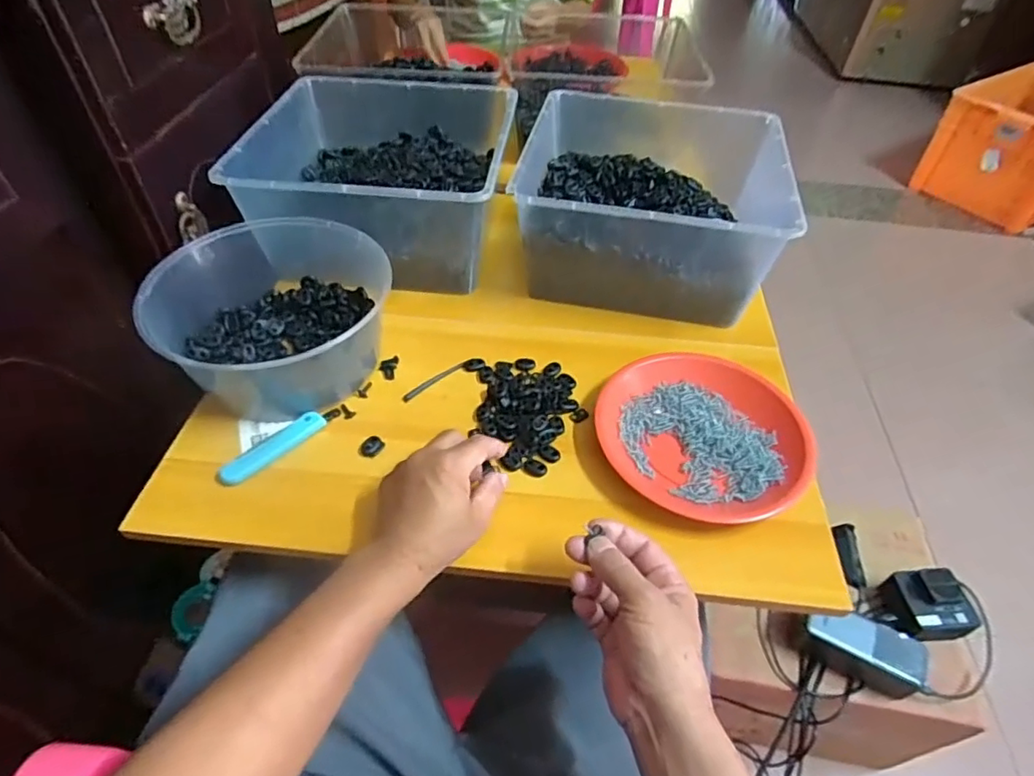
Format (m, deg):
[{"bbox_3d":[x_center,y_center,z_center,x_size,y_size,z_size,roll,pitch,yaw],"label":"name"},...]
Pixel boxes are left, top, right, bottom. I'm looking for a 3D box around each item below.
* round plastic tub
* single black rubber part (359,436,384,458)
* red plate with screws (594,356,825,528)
[{"bbox_3d":[-0.243,-0.081,0.591,0.207,0.101,0.204,1,48,-1],"label":"round plastic tub"},{"bbox_3d":[-0.136,0.054,0.545,0.018,0.006,0.023,15,49,11],"label":"single black rubber part"},{"bbox_3d":[0.172,0.040,0.545,0.190,0.028,0.168,18,49,13],"label":"red plate with screws"}]

